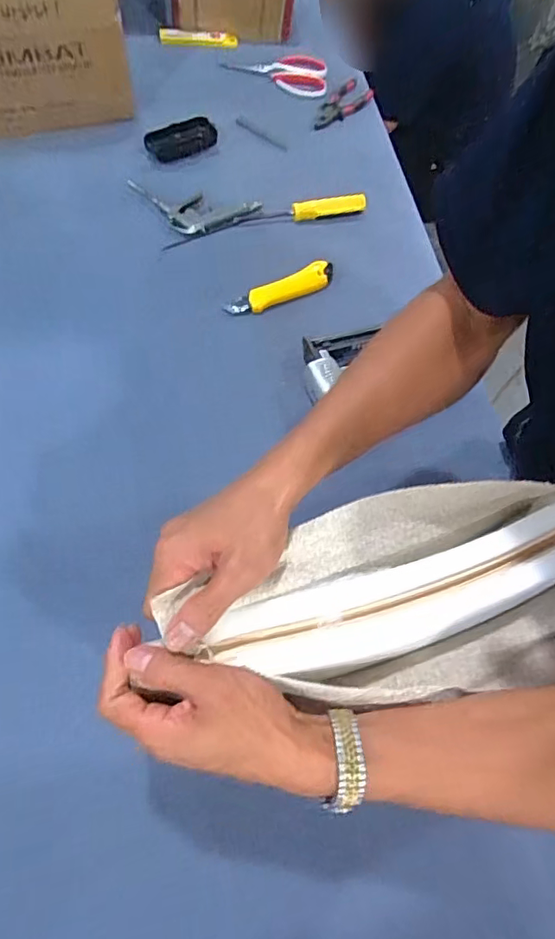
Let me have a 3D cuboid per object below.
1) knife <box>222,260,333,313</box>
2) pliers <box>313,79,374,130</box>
[{"bbox_3d":[0.008,-0.241,0.690,0.162,0.024,0.035,-29,72,-17],"label":"knife"},{"bbox_3d":[0.110,-0.613,0.863,0.052,0.017,0.128,34,67,9],"label":"pliers"}]

